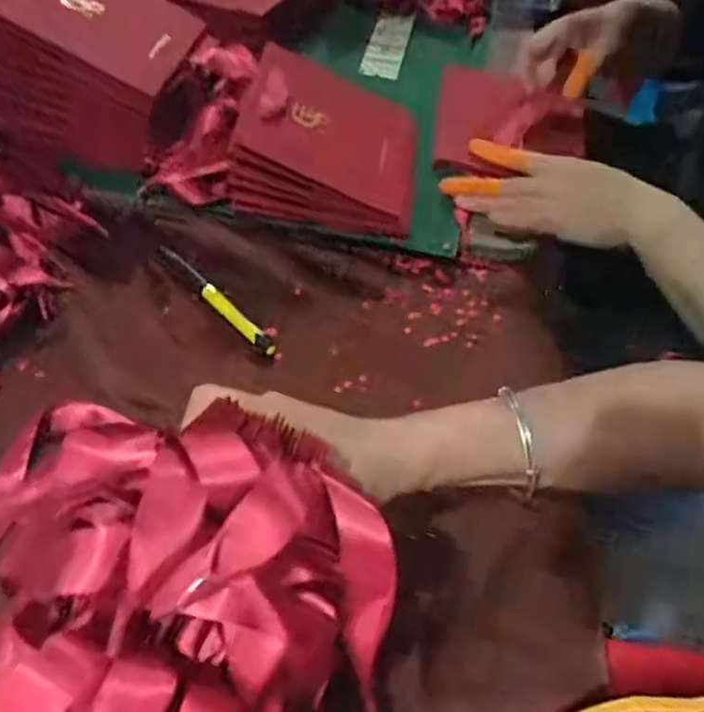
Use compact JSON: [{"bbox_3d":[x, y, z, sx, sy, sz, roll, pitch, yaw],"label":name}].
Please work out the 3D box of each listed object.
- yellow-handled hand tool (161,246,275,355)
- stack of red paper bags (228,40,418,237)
[{"bbox_3d":[-0.098,-0.042,0.485,0.013,0.008,0.122,-38,65,-26],"label":"yellow-handled hand tool"},{"bbox_3d":[-0.017,-0.169,0.529,0.144,0.044,0.140,16,70,-16],"label":"stack of red paper bags"}]

